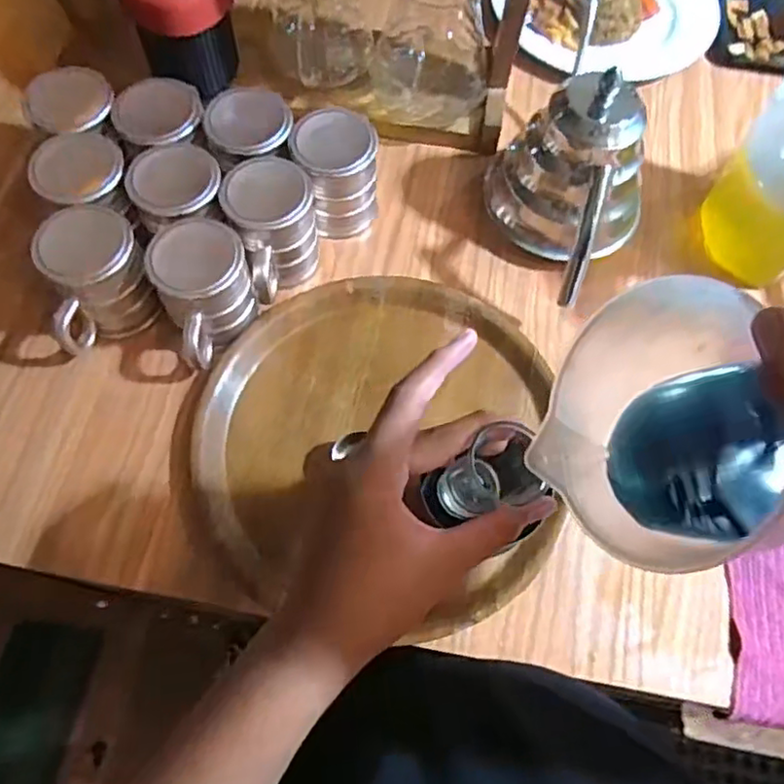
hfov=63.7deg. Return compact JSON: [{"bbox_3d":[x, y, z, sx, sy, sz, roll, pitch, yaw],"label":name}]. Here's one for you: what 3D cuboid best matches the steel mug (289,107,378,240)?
[{"bbox_3d":[-0.046,-0.193,0.561,0.078,0.091,0.066,-20,69,-10],"label":"steel mug"}]

